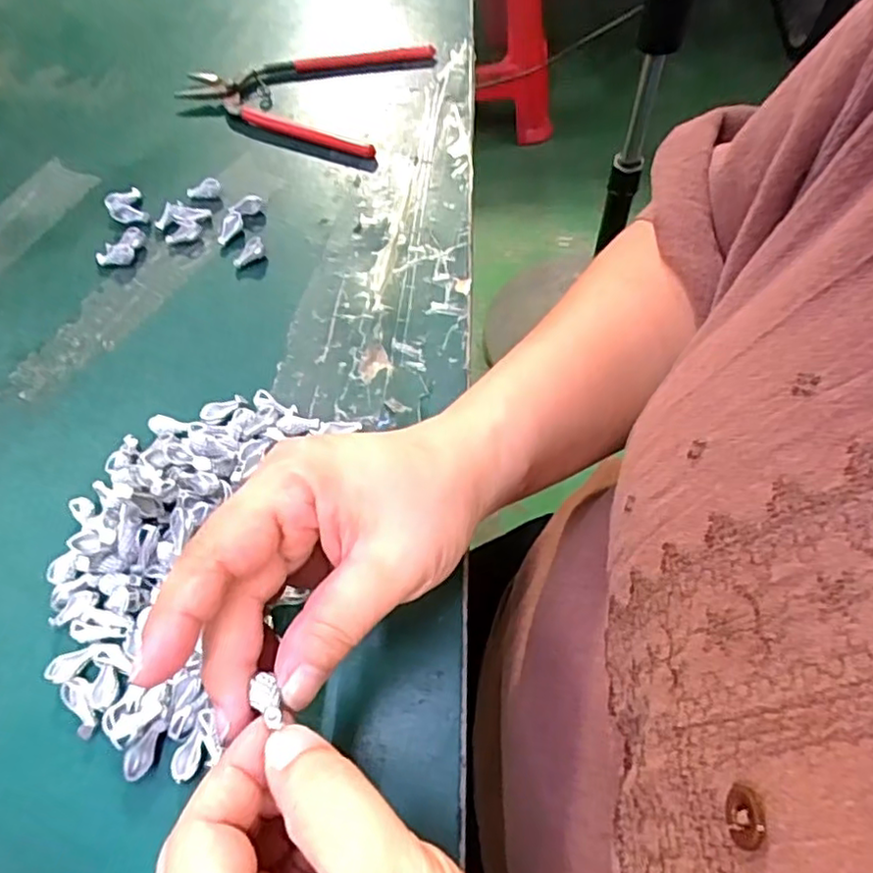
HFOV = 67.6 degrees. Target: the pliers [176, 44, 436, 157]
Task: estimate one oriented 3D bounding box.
[{"bbox_3d":[-0.092,-0.238,0.439,0.150,0.011,0.106,16,64,12],"label":"pliers"}]

